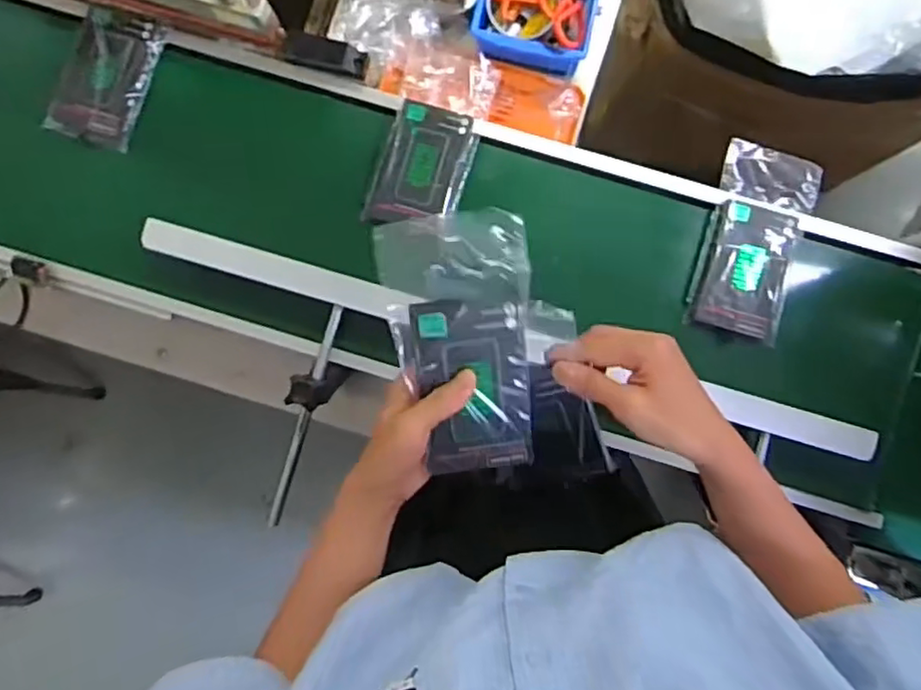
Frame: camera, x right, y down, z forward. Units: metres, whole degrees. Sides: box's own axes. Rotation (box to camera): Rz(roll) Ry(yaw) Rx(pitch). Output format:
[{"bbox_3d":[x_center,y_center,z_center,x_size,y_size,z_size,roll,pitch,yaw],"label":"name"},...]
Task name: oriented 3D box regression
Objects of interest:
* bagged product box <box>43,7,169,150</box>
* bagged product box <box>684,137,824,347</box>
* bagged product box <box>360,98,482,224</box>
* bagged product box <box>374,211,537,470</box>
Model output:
[{"bbox_3d":[-0.390,-0.294,0.738,0.094,0.022,0.147,22,89,2],"label":"bagged product box"},{"bbox_3d":[0.314,-0.112,0.713,0.095,0.031,0.205,15,88,2],"label":"bagged product box"},{"bbox_3d":[-0.040,-0.191,0.722,0.092,0.010,0.137,18,89,2],"label":"bagged product box"},{"bbox_3d":[0.007,0.003,0.475,0.096,0.027,0.190,-11,109,1],"label":"bagged product box"}]

